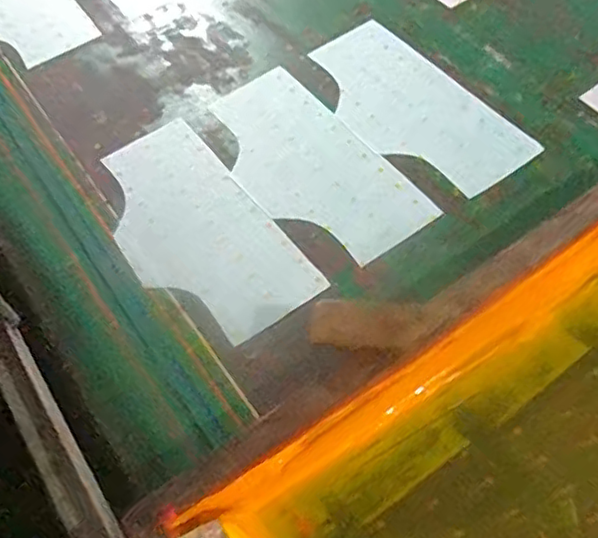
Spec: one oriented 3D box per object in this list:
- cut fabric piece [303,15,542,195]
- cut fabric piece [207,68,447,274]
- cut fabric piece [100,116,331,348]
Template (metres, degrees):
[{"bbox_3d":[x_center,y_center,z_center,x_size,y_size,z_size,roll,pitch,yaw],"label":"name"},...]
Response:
[{"bbox_3d":[0.131,-0.201,0.763,0.147,0.005,0.301,-31,60,-15],"label":"cut fabric piece"},{"bbox_3d":[0.005,-0.125,0.726,0.147,0.004,0.307,-32,60,-16],"label":"cut fabric piece"},{"bbox_3d":[-0.118,-0.045,0.691,0.147,0.009,0.306,-35,61,-12],"label":"cut fabric piece"}]

